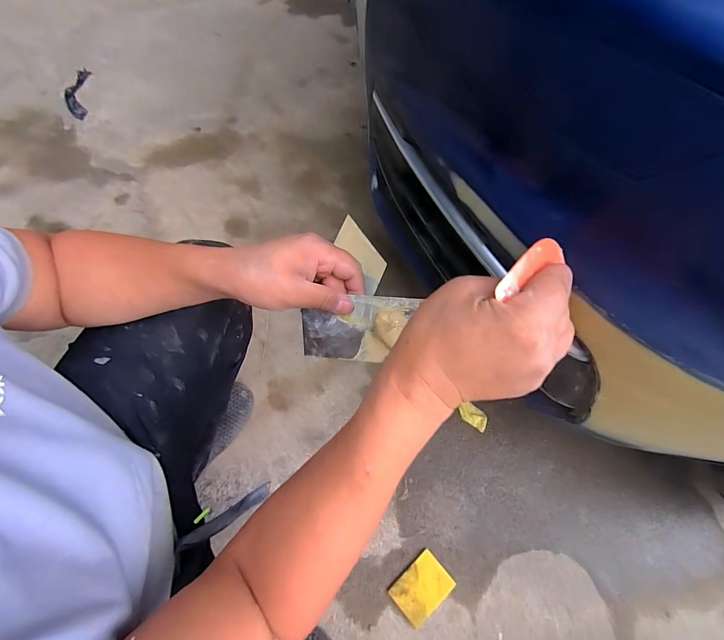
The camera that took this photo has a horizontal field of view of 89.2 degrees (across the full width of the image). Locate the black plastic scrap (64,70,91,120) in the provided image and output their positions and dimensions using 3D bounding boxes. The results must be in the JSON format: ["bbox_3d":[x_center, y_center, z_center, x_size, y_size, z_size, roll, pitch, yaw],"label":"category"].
[{"bbox_3d":[-0.828,-0.654,1.065,0.069,0.020,0.180,-8,70,1],"label":"black plastic scrap"}]

